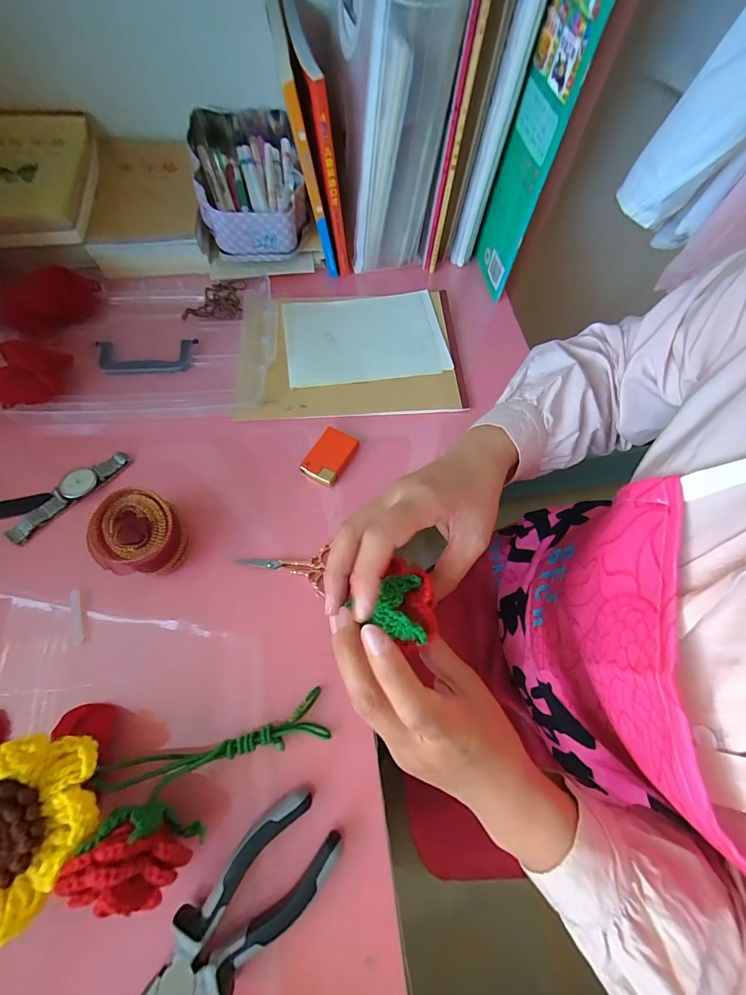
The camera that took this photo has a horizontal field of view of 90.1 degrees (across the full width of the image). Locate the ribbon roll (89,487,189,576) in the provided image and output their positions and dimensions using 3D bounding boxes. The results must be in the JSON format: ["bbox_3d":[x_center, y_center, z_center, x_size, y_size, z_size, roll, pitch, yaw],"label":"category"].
[{"bbox_3d":[-0.198,0.032,0.322,0.064,0.044,0.067,1,66,-2],"label":"ribbon roll"}]

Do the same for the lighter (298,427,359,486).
[{"bbox_3d":[-0.044,-0.041,0.381,0.038,0.013,0.056,29,69,11],"label":"lighter"}]

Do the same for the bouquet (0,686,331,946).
[{"bbox_3d":[-0.157,0.196,0.237,0.251,0.057,0.102,-3,67,-18],"label":"bouquet"}]

